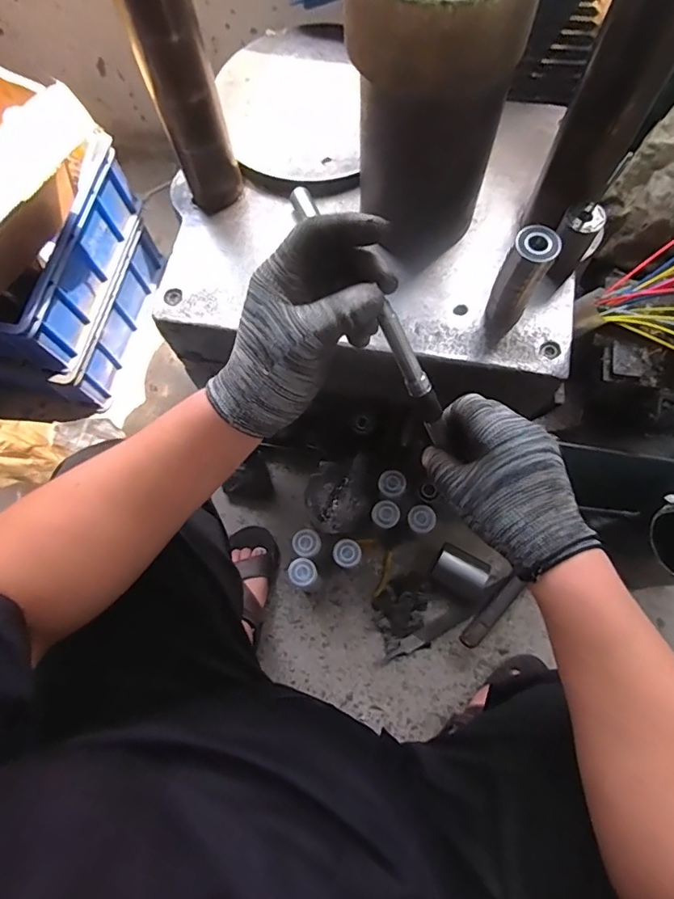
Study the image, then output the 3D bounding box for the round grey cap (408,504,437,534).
[{"bbox_3d":[0.138,0.113,0.802,0.045,0.016,0.044,35,77,12],"label":"round grey cap"}]

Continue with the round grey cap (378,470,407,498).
[{"bbox_3d":[0.092,0.056,0.819,0.043,0.018,0.041,-1,72,2],"label":"round grey cap"}]

